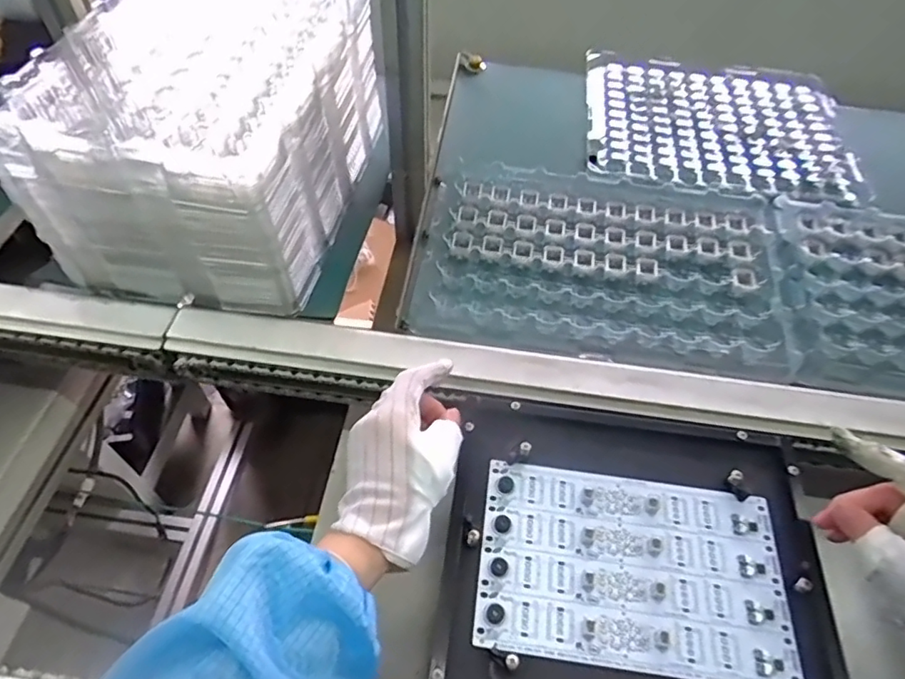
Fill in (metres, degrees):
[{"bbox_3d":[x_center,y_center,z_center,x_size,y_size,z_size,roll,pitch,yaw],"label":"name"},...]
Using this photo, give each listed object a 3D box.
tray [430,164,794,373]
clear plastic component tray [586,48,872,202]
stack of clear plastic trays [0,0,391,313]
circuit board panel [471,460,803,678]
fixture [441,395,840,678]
[{"bbox_3d":[0.155,-0.087,0.542,0.324,0.016,0.215,10,58,4],"label":"tray"},{"bbox_3d":[0.325,-0.269,0.689,0.315,0.028,0.253,7,58,2],"label":"clear plastic component tray"},{"bbox_3d":[-0.218,-0.213,0.541,0.226,0.150,0.328,8,52,2],"label":"stack of clear plastic trays"},{"bbox_3d":[0.125,0.157,0.393,0.207,0.007,0.127,8,52,2],"label":"circuit board panel"},{"bbox_3d":[0.128,0.154,0.392,0.252,0.015,0.233,7,52,1],"label":"fixture"}]

